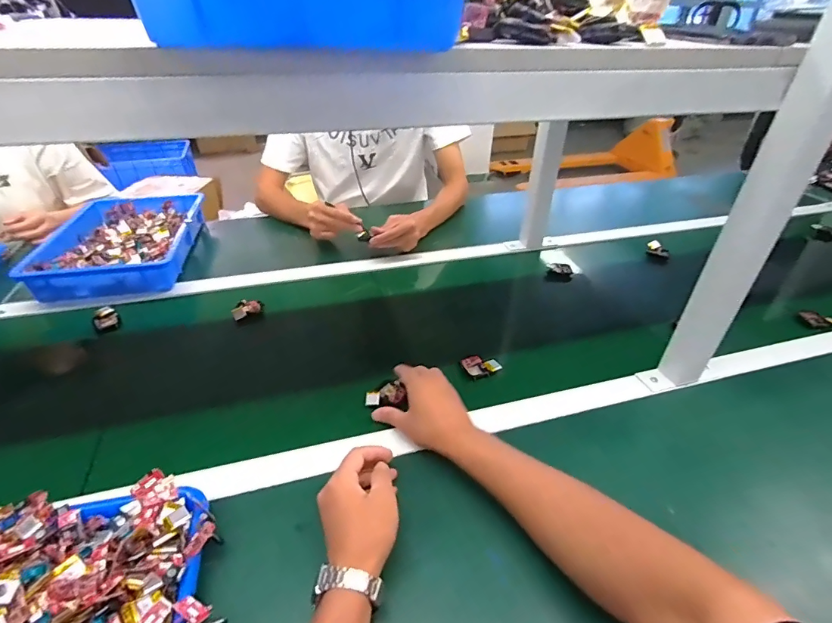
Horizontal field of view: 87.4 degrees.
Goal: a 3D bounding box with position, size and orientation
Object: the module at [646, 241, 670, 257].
[{"bbox_3d":[0.537,-0.136,0.965,0.020,0.027,0.048,-28,45,-34],"label":"module"}]

